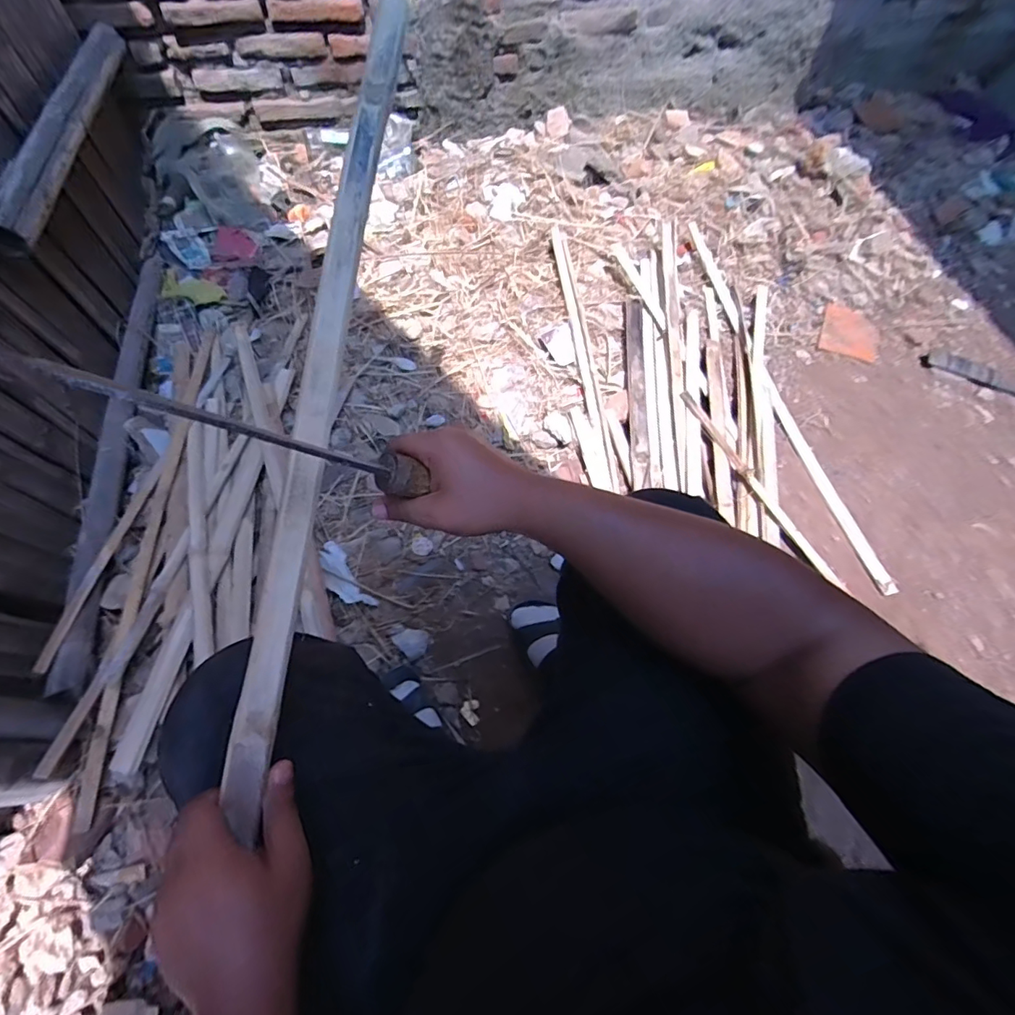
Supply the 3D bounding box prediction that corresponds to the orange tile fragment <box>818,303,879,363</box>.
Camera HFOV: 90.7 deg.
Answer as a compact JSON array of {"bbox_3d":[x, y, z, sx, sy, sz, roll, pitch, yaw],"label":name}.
[{"bbox_3d":[0.814,-0.415,1.187,0.128,0.017,0.155,21,63,11],"label":"orange tile fragment"}]

